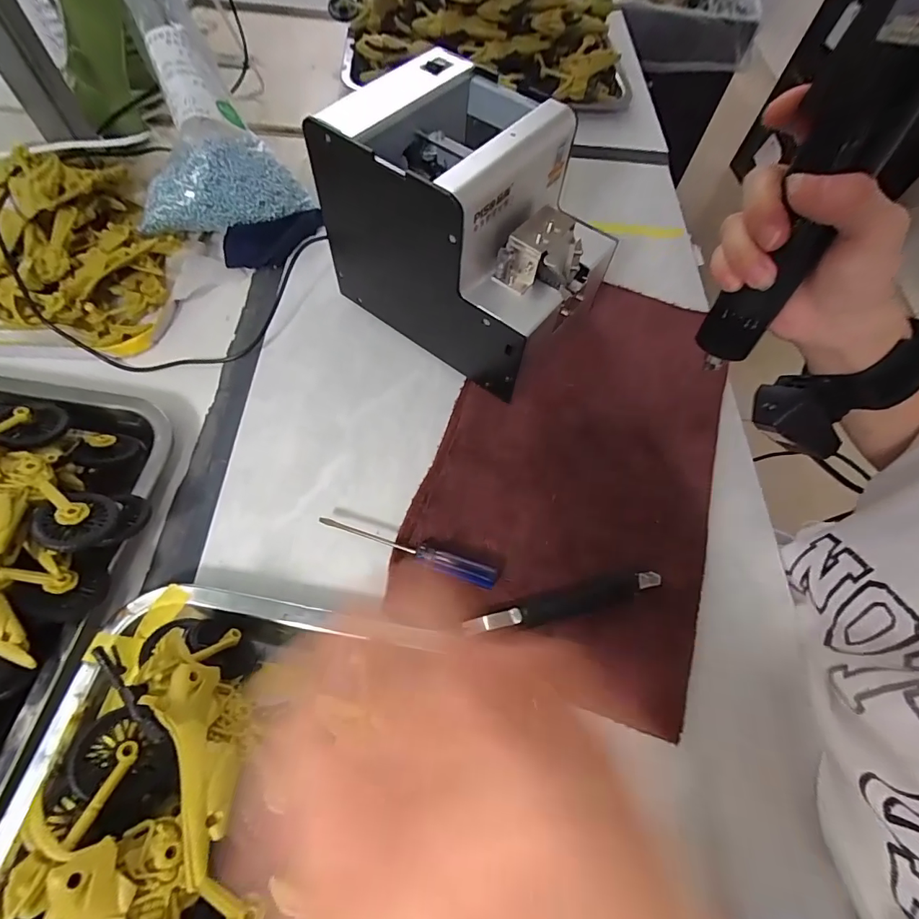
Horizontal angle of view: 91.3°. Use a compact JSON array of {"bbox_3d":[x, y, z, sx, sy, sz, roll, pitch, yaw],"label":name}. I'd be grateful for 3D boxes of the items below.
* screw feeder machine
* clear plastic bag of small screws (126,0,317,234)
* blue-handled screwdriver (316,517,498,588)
[{"bbox_3d":[0.009,-0.166,0.334,0.178,0.143,0.124,36,65,13],"label":"screw feeder machine"},{"bbox_3d":[-0.231,-0.321,0.383,0.131,0.057,0.228,-18,97,-12],"label":"clear plastic bag of small screws"},{"bbox_3d":[-0.034,0.058,0.293,0.120,0.013,0.013,20,62,5],"label":"blue-handled screwdriver"}]

